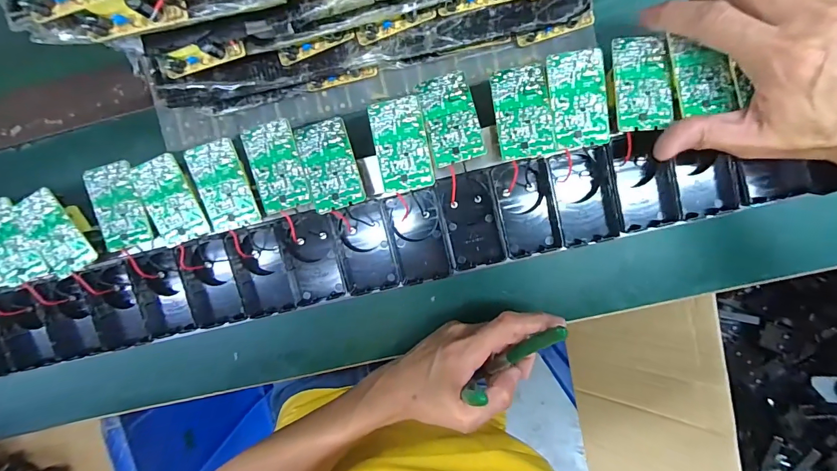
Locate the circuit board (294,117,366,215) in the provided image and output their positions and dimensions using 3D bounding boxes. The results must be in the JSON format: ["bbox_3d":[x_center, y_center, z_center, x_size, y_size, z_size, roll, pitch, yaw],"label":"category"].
[{"bbox_3d":[-0.064,-0.051,0.281,0.037,0.007,0.063,-16,95,5],"label":"circuit board"}]

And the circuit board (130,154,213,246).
[{"bbox_3d":[-0.187,-0.026,0.291,0.037,0.005,0.063,-19,95,5],"label":"circuit board"}]

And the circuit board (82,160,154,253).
[{"bbox_3d":[-0.227,-0.022,0.297,0.037,0.009,0.063,-15,97,0],"label":"circuit board"}]

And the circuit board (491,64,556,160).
[{"bbox_3d":[0.072,-0.086,0.271,0.037,0.011,0.061,-9,96,4],"label":"circuit board"}]

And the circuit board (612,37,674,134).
[{"bbox_3d":[0.151,-0.103,0.263,0.036,0.012,0.062,-3,96,4],"label":"circuit board"}]

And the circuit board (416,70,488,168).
[{"bbox_3d":[0.023,-0.083,0.279,0.036,0.012,0.062,-15,96,5],"label":"circuit board"}]

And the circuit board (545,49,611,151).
[{"bbox_3d":[0.109,-0.093,0.267,0.036,0.004,0.064,-8,96,4],"label":"circuit board"}]

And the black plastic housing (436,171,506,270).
[{"bbox_3d":[0.041,-0.011,0.305,0.043,0.014,0.071,-11,96,5],"label":"black plastic housing"}]

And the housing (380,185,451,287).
[{"bbox_3d":[0.000,0.001,0.309,0.042,0.009,0.070,-12,96,5],"label":"housing"}]

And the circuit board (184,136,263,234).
[{"bbox_3d":[-0.145,-0.036,0.288,0.037,0.006,0.062,-12,96,5],"label":"circuit board"}]

